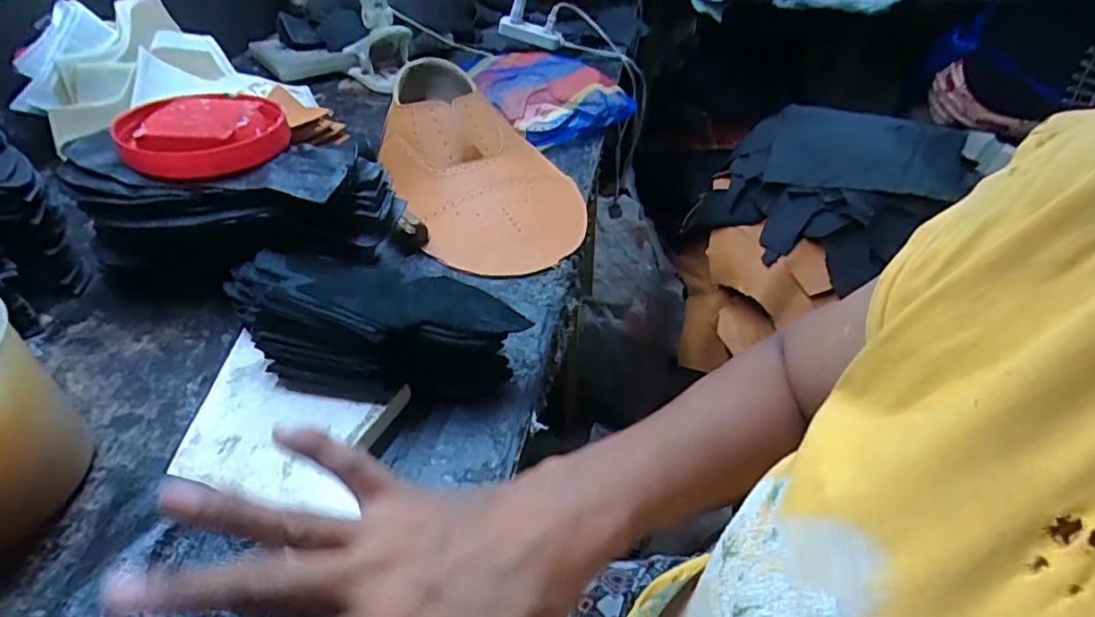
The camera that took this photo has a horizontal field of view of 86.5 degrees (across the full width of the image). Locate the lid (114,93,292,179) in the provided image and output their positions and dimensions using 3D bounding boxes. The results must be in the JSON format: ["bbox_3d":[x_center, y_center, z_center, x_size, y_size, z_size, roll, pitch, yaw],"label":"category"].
[{"bbox_3d":[-0.266,-0.139,0.457,0.112,0.028,0.093,-10,42,-11],"label":"lid"}]

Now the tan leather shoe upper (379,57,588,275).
[{"bbox_3d":[-0.066,-0.155,0.592,0.175,0.100,0.261,-16,44,-18],"label":"tan leather shoe upper"}]

